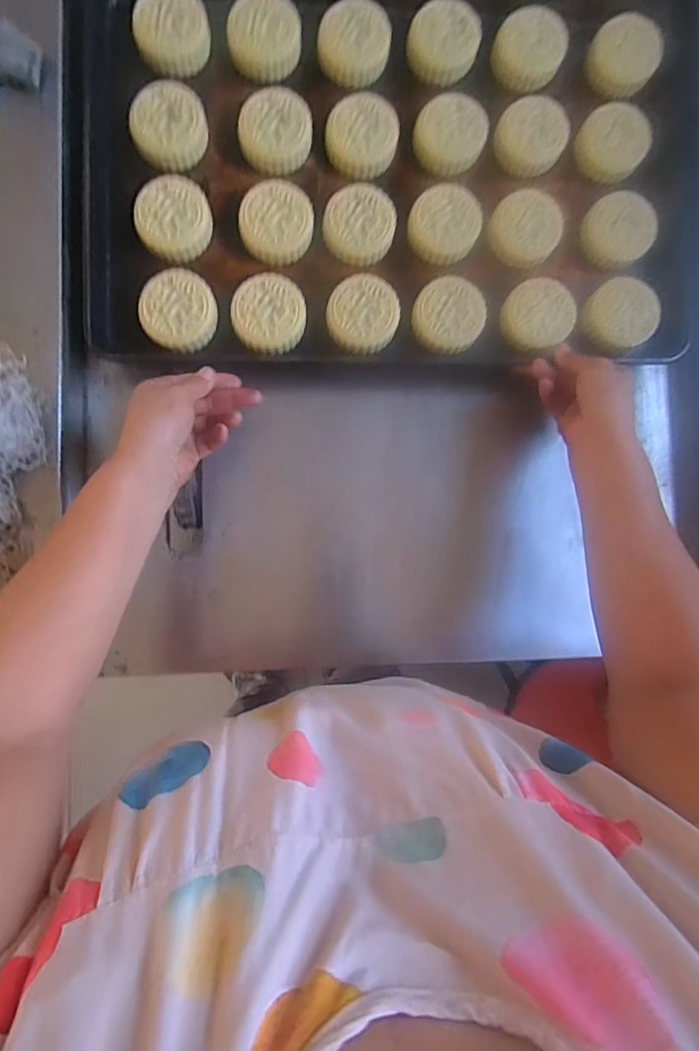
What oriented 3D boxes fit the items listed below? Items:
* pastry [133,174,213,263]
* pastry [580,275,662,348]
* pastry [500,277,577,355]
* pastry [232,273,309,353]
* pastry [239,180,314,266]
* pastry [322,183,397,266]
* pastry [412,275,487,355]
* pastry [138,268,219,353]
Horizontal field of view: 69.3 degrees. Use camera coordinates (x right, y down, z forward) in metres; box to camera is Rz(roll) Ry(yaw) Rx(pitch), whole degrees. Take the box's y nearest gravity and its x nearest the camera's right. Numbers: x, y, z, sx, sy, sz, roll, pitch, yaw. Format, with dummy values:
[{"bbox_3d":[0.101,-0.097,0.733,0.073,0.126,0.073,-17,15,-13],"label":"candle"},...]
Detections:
[{"bbox_3d":[-0.171,-0.300,0.496,0.069,0.023,0.075,-2,82,-4],"label":"pastry"},{"bbox_3d":[0.279,-0.217,0.519,0.063,0.028,0.069,1,82,-4],"label":"pastry"},{"bbox_3d":[0.191,-0.213,0.509,0.077,0.017,0.069,-40,87,-8],"label":"pastry"},{"bbox_3d":[-0.079,-0.207,0.495,0.069,0.018,0.072,-4,83,-4],"label":"pastry"},{"bbox_3d":[-0.072,-0.301,0.502,0.070,0.022,0.074,1,82,-4],"label":"pastry"},{"bbox_3d":[0.011,-0.304,0.509,0.070,0.021,0.073,1,82,-4],"label":"pastry"},{"bbox_3d":[0.100,-0.213,0.511,0.070,0.022,0.074,1,82,-4],"label":"pastry"},{"bbox_3d":[-0.165,-0.207,0.491,0.068,0.024,0.072,1,82,-4],"label":"pastry"}]

